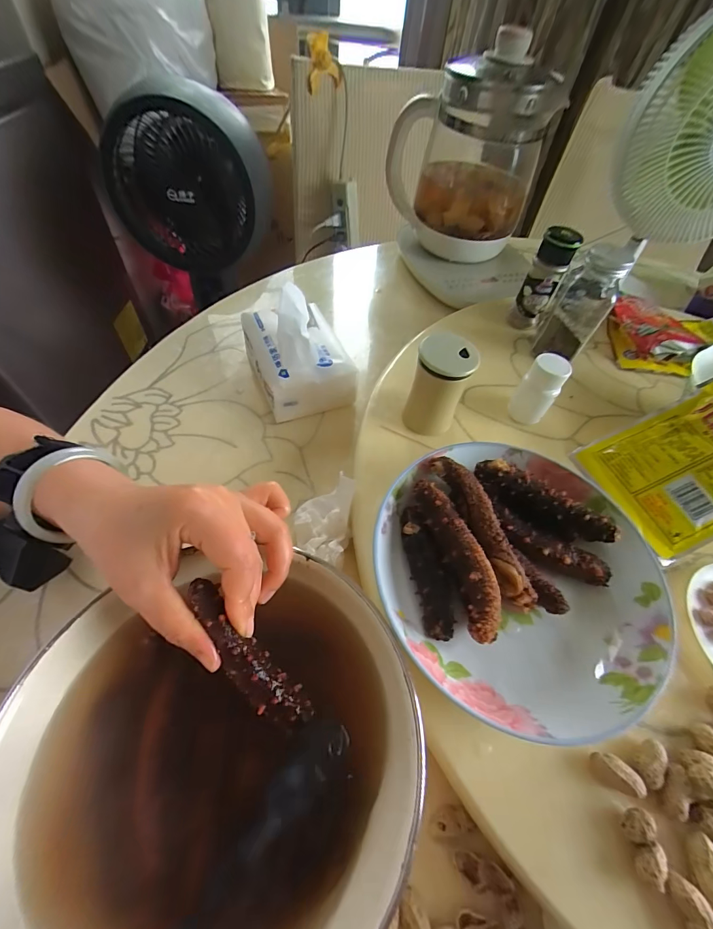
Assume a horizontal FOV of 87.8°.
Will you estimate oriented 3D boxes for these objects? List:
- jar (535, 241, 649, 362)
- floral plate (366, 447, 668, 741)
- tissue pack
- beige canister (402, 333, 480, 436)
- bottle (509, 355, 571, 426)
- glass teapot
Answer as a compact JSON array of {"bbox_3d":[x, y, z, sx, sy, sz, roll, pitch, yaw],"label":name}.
[{"bbox_3d":[0.248,-0.176,0.409,0.056,0.122,0.069,28,57,13],"label":"jar"},{"bbox_3d":[0.111,0.069,0.260,0.187,0.048,0.184,3,56,-4],"label":"floral plate"},{"bbox_3d":[-0.067,-0.126,0.408,0.091,0.087,0.122,-17,58,-16],"label":"tissue pack"},{"bbox_3d":[0.073,-0.068,0.335,0.046,0.082,0.044,18,56,7],"label":"beige canister"},{"bbox_3d":[0.174,-0.070,0.357,0.033,0.065,0.028,30,58,14],"label":"bottle"},{"bbox_3d":[0.152,-0.443,0.547,0.200,0.225,0.177,6,55,-2],"label":"glass teapot"}]

